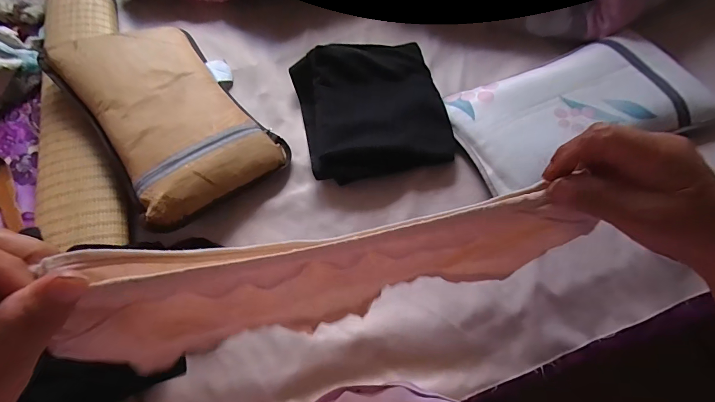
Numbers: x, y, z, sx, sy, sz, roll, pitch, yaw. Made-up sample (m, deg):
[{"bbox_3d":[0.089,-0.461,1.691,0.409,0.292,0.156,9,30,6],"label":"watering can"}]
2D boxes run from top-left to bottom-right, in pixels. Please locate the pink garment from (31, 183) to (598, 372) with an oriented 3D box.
[{"bbox_3d":[-0.005,0.061,0.275,0.287,0.214,0.042,-15,66,-5],"label":"pink garment"}]

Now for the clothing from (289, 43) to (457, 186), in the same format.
[{"bbox_3d":[0.023,-0.177,0.660,0.268,0.059,0.282,-11,67,-3],"label":"clothing"}]

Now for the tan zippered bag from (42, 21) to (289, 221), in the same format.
[{"bbox_3d":[-0.328,-0.157,0.642,0.261,0.080,0.415,-34,71,-25],"label":"tan zippered bag"}]

